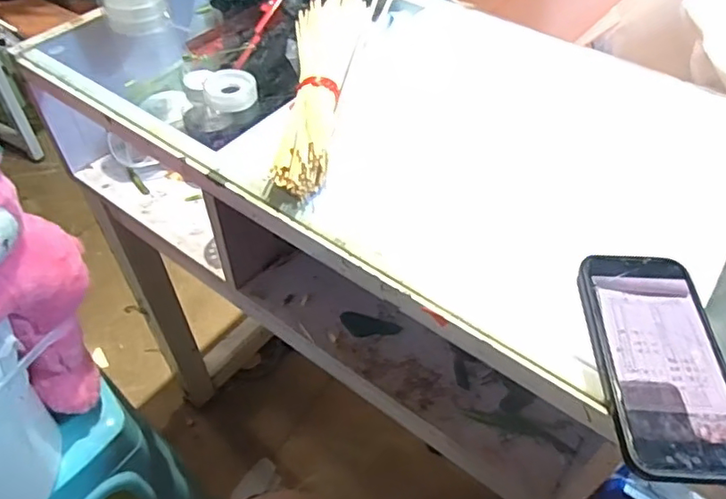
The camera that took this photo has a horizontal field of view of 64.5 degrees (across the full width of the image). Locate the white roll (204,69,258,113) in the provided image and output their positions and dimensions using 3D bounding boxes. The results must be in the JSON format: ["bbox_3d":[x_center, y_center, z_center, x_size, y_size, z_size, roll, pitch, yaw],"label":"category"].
[{"bbox_3d":[-0.128,-0.155,0.561,0.047,0.019,0.045,1,49,-1],"label":"white roll"}]

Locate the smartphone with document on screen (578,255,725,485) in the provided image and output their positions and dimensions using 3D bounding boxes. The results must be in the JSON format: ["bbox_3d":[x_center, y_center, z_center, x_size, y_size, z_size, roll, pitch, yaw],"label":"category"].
[{"bbox_3d":[0.191,0.067,0.371,0.079,0.008,0.159,2,49,0],"label":"smartphone with document on screen"}]

